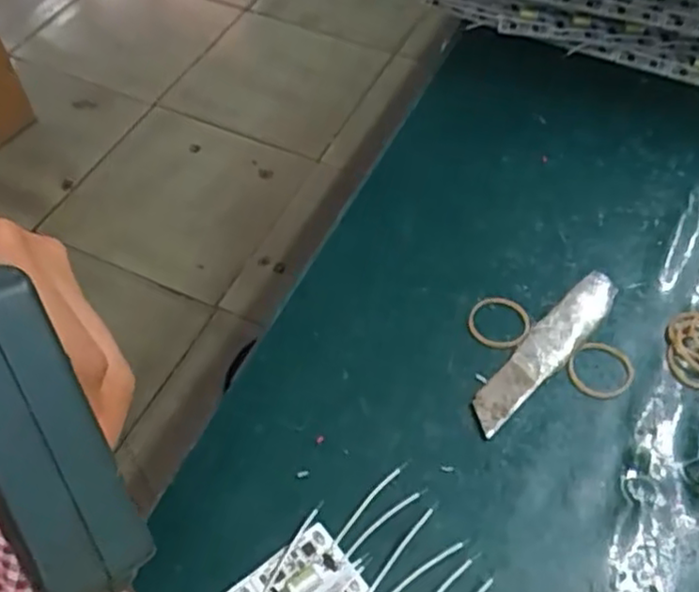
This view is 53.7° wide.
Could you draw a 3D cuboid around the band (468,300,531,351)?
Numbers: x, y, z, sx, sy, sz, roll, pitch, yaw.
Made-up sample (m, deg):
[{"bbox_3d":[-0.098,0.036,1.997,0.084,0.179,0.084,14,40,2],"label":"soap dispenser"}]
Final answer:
[{"bbox_3d":[0.074,0.013,0.342,0.030,0.004,0.029,0,55,0],"label":"band"}]

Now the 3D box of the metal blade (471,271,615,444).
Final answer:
[{"bbox_3d":[0.093,0.025,0.328,0.021,0.011,0.104,37,62,23],"label":"metal blade"}]

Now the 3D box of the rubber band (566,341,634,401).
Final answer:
[{"bbox_3d":[0.119,0.034,0.326,0.032,0.004,0.028,-29,60,-20],"label":"rubber band"}]

